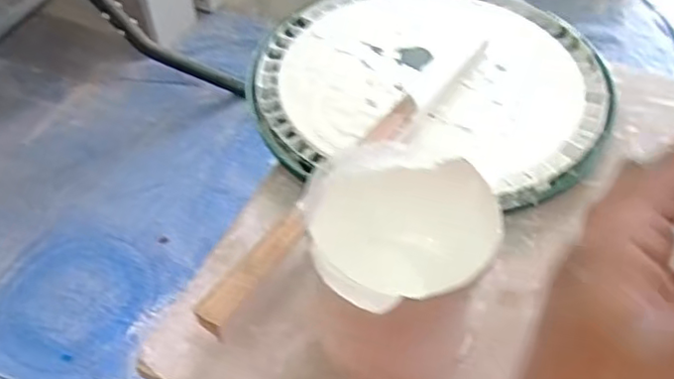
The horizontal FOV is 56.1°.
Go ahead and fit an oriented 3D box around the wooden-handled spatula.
[{"bbox_3d":[0.023,-0.022,0.458,0.023,0.022,0.335,28,55,24],"label":"wooden-handled spatula"}]

